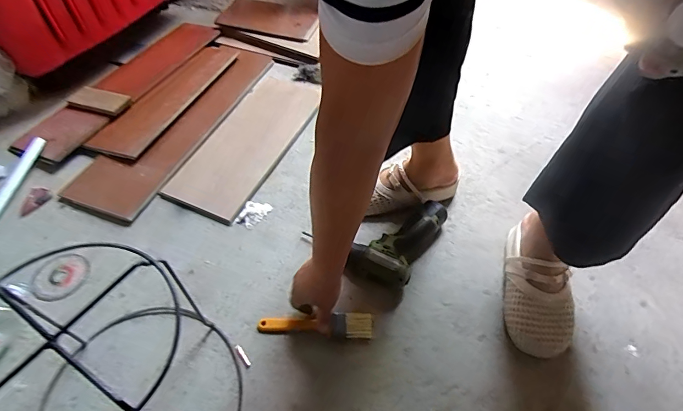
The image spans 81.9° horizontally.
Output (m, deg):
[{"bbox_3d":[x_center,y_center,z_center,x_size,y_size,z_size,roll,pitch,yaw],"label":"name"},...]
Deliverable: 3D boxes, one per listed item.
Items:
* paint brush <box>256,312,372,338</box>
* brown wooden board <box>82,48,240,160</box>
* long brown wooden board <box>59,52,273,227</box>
[{"bbox_3d":[-0.042,0.194,0.635,0.179,0.017,0.041,0,53,1],"label":"paint brush"},{"bbox_3d":[-0.423,-0.283,0.978,0.128,0.019,0.453,17,54,11],"label":"brown wooden board"},{"bbox_3d":[-0.377,-0.215,0.927,0.166,0.019,0.602,17,54,11],"label":"long brown wooden board"}]

